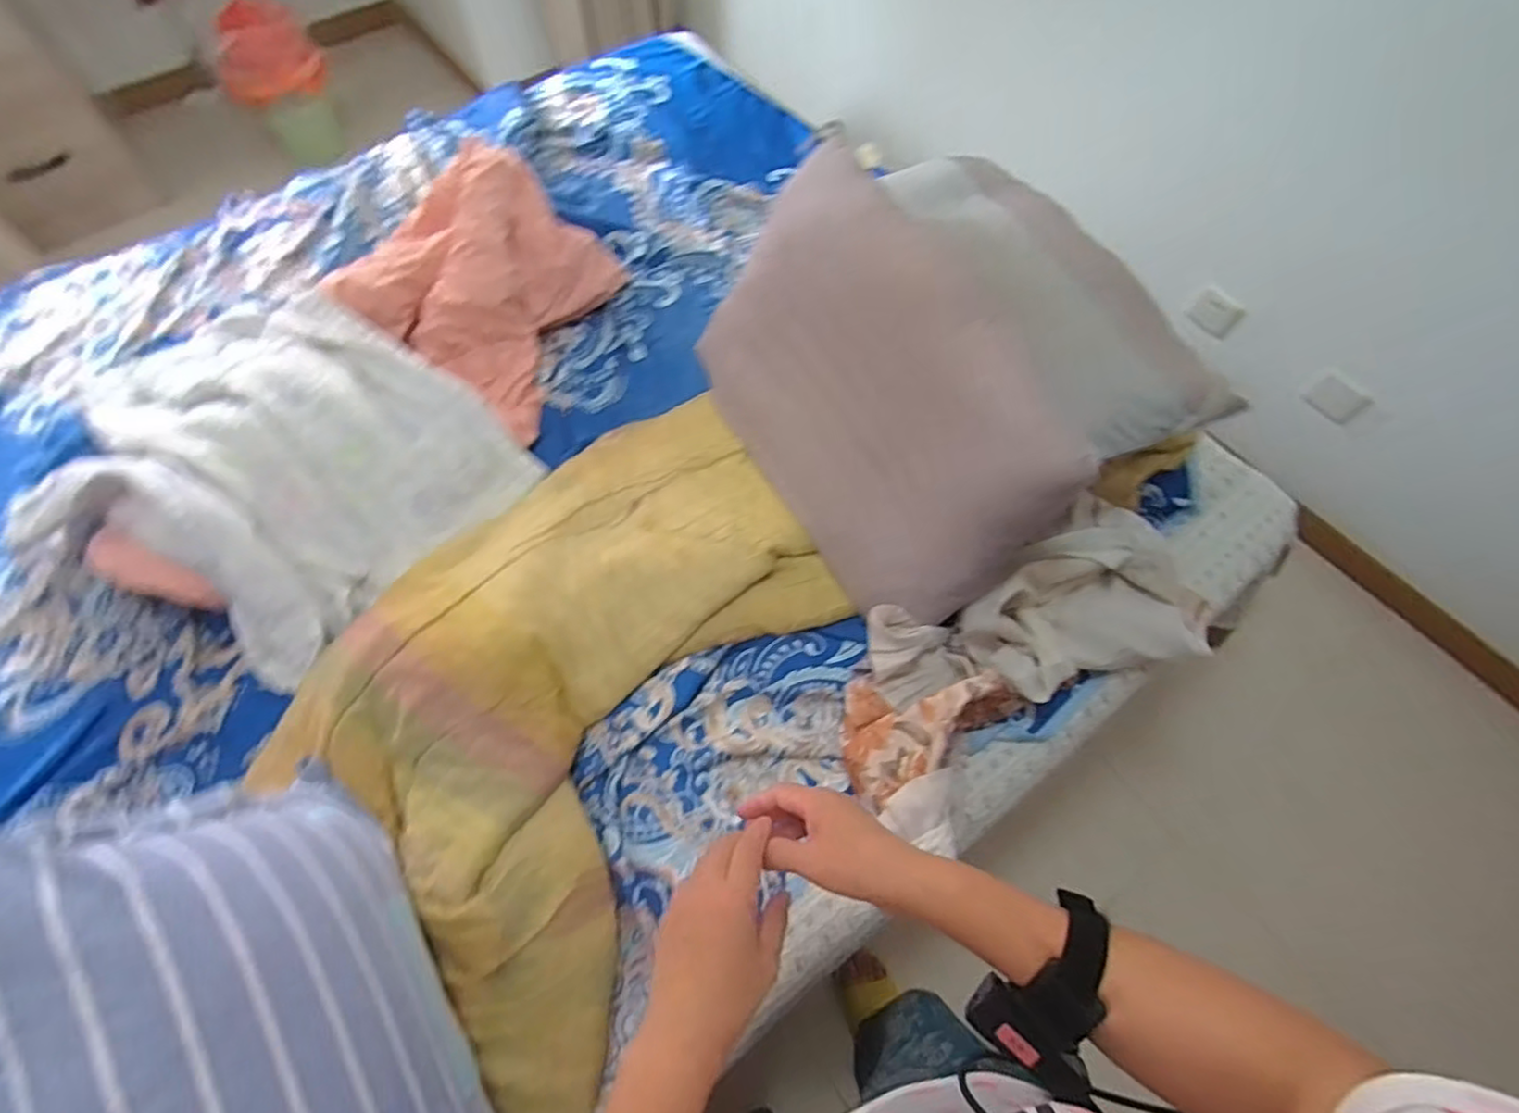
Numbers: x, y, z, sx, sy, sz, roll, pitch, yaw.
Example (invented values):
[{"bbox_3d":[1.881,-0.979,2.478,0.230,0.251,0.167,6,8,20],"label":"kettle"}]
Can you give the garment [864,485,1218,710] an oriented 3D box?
[{"bbox_3d":[0.391,0.081,0.929,0.486,0.150,0.215,-15,65,-8],"label":"garment"}]

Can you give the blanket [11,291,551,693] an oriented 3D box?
[{"bbox_3d":[-0.796,-0.176,1.023,0.726,0.154,0.535,33,68,15],"label":"blanket"}]

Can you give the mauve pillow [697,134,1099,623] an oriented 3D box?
[{"bbox_3d":[0.147,-0.248,0.962,0.130,0.412,0.672,-10,61,-37],"label":"mauve pillow"}]

